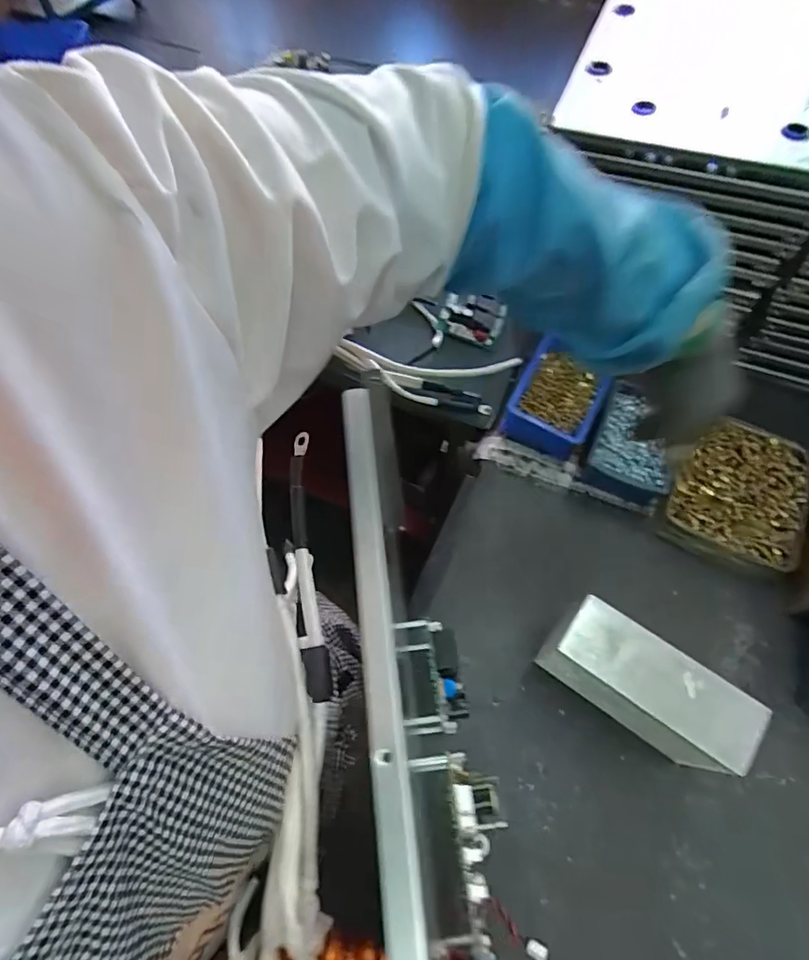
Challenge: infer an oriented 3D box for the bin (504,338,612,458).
[{"bbox_3d":[0.191,-0.104,0.636,0.096,0.048,0.136,24,66,14],"label":"bin"}]

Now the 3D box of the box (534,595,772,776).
[{"bbox_3d":[0.209,0.190,0.464,0.159,0.121,0.066,32,68,17],"label":"box"}]

